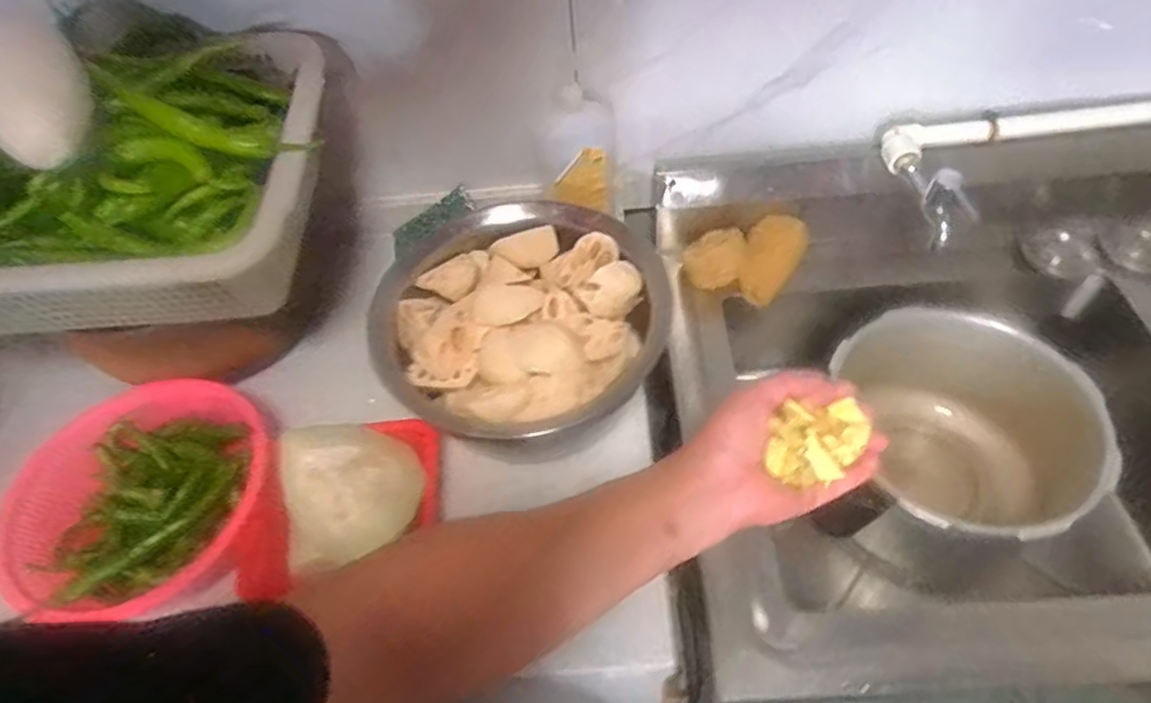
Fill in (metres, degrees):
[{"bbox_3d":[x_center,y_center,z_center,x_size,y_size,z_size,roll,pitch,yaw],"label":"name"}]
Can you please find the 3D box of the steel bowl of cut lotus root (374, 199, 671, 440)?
[{"bbox_3d":[-0.058,-0.029,0.697,0.270,0.117,0.270,-3,54,4],"label":"steel bowl of cut lotus root"}]

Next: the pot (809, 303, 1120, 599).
[{"bbox_3d":[0.451,0.135,0.827,0.303,0.214,0.293,7,55,11],"label":"pot"}]

